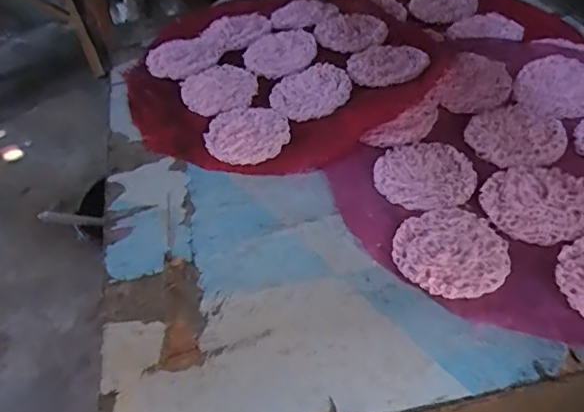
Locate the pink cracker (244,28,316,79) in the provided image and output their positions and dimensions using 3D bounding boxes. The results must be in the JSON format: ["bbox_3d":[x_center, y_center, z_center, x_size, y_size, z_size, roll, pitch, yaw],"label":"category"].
[{"bbox_3d":[-0.012,-0.170,0.643,0.076,0.010,0.086,8,49,13],"label":"pink cracker"}]

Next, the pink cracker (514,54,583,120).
[{"bbox_3d":[0.249,-0.110,0.543,0.076,0.009,0.088,15,51,19],"label":"pink cracker"}]

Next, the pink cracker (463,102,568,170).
[{"bbox_3d":[0.192,-0.060,0.507,0.079,0.005,0.082,-3,47,3],"label":"pink cracker"}]

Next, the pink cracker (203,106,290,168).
[{"bbox_3d":[-0.042,-0.069,0.549,0.073,0.010,0.078,-3,47,3],"label":"pink cracker"}]

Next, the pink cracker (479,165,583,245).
[{"bbox_3d":[0.188,-0.004,0.446,0.078,0.005,0.078,-3,47,3],"label":"pink cracker"}]

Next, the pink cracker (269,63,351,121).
[{"bbox_3d":[0.018,-0.116,0.586,0.078,0.007,0.080,-3,47,3],"label":"pink cracker"}]

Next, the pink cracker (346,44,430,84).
[{"bbox_3d":[0.098,-0.146,0.598,0.080,0.008,0.069,2,48,8],"label":"pink cracker"}]

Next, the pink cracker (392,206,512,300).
[{"bbox_3d":[0.115,0.030,0.423,0.078,0.007,0.081,-3,47,3],"label":"pink cracker"}]

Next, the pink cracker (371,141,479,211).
[{"bbox_3d":[0.110,-0.026,0.486,0.077,0.006,0.081,-3,47,3],"label":"pink cracker"}]

